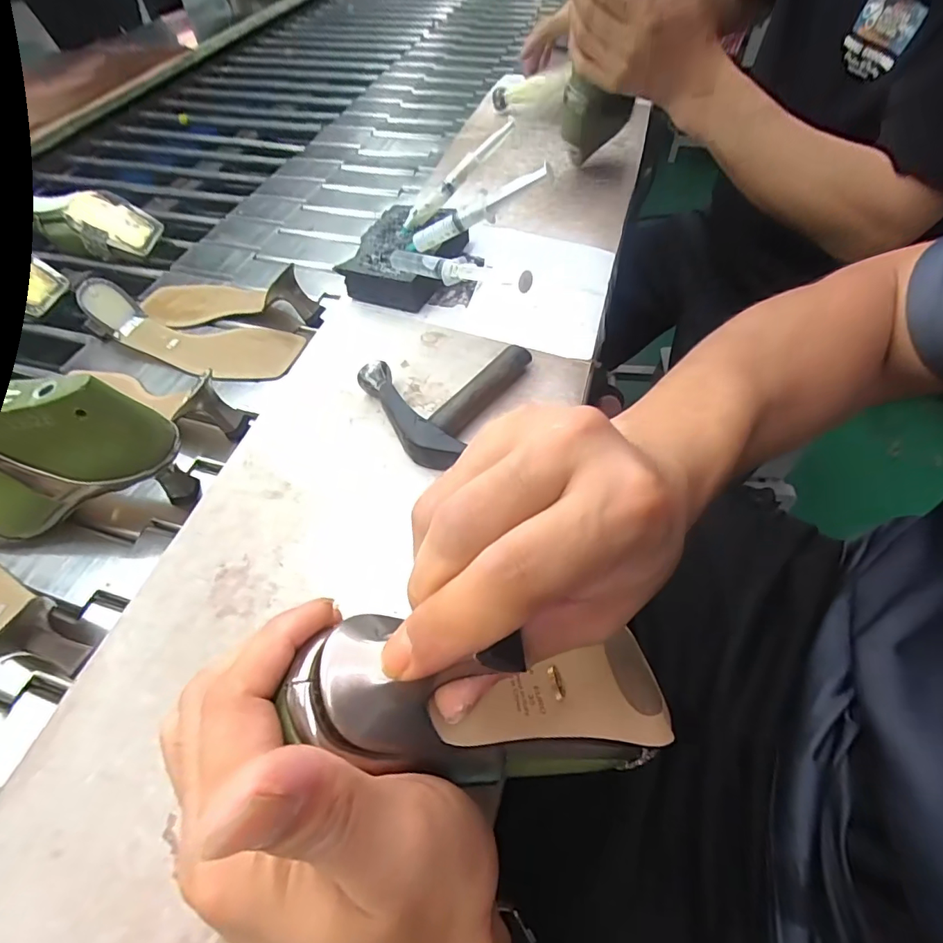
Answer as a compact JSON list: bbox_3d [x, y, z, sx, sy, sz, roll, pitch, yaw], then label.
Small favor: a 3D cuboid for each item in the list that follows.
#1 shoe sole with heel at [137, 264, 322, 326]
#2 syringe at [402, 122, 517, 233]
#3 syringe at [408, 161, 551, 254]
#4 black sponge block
[{"bbox_3d":[-0.274,-0.204,0.550,0.211,0.047,0.073,1,56,3],"label":"shoe sole with heel"},{"bbox_3d":[-0.015,-0.287,0.477,0.142,0.022,0.018,-42,59,4],"label":"syringe"},{"bbox_3d":[0.000,-0.222,0.419,0.153,0.022,0.014,-10,48,35],"label":"syringe"},{"bbox_3d":[-0.062,-0.216,0.487,0.093,0.041,0.132,12,56,12],"label":"black sponge block"}]

